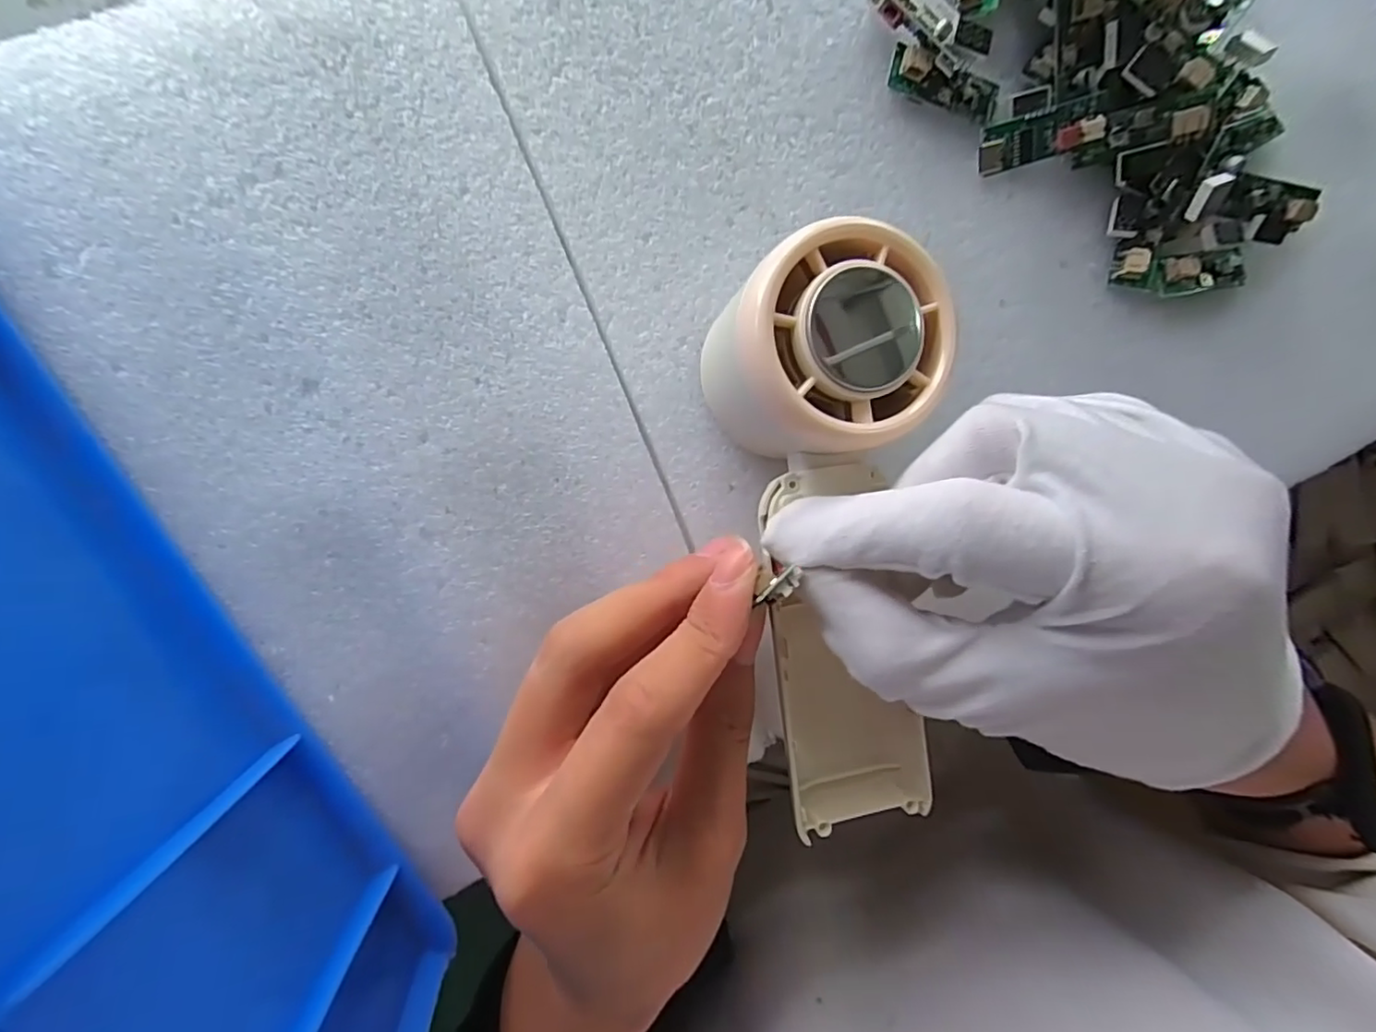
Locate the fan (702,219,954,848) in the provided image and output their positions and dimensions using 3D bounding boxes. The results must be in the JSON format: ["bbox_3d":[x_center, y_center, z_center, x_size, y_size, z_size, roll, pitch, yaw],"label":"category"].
[{"bbox_3d":[0.037,0.005,0.176,0.059,0.057,0.159,-9,109,-9],"label":"fan"}]

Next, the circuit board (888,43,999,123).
[{"bbox_3d":[0.083,-0.138,0.192,0.037,0.010,0.012,12,91,-10],"label":"circuit board"}]

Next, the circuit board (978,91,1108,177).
[{"bbox_3d":[0.114,-0.123,0.195,0.038,0.007,0.014,-14,96,11],"label":"circuit board"}]

